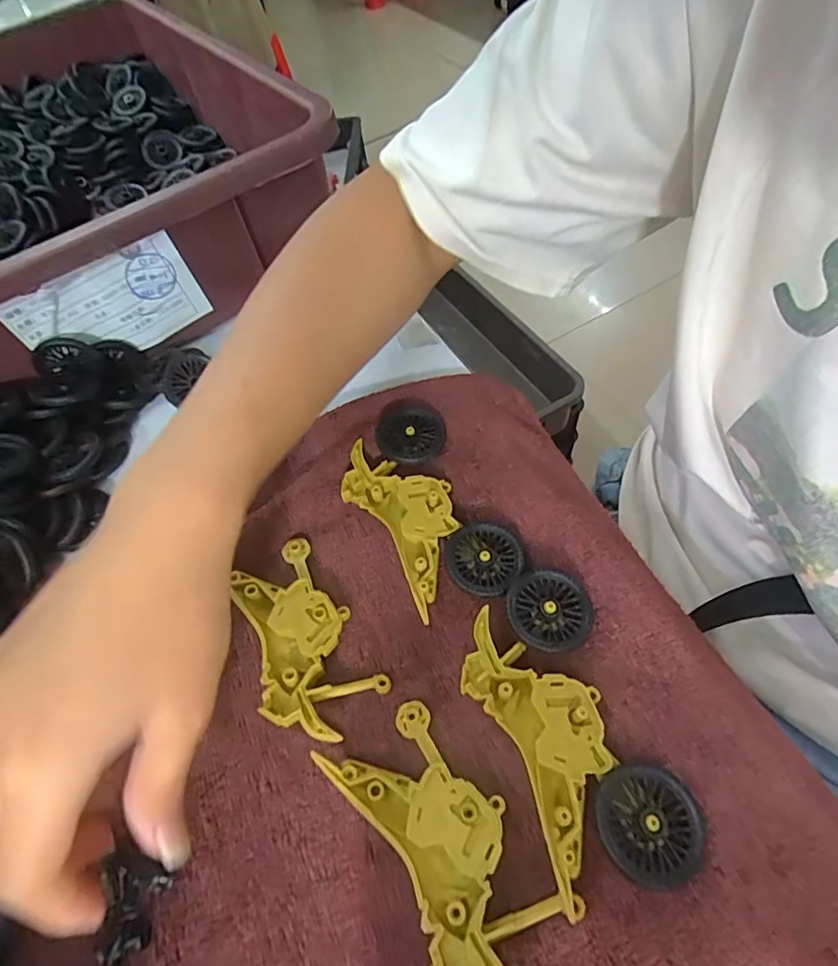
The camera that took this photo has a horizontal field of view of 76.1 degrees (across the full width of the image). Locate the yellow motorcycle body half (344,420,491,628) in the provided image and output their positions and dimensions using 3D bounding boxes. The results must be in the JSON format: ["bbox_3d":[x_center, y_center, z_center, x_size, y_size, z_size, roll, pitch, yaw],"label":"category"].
[{"bbox_3d":[-0.004,0.015,0.277,0.048,0.010,0.099,-28,57,-11],"label":"yellow motorcycle body half"}]

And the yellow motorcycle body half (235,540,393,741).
[{"bbox_3d":[-0.056,0.072,0.250,0.048,0.011,0.093,-31,57,-13],"label":"yellow motorcycle body half"}]

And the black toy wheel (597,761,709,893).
[{"bbox_3d":[0.085,0.125,0.198,0.037,0.009,0.037,-4,56,6],"label":"black toy wheel"}]

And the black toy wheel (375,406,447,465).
[{"bbox_3d":[-0.004,-0.029,0.305,0.037,0.008,0.040,-4,56,6],"label":"black toy wheel"}]

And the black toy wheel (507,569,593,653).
[{"bbox_3d":[0.059,0.058,0.242,0.035,0.010,0.035,-4,56,6],"label":"black toy wheel"}]

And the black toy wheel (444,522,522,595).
[{"bbox_3d":[0.032,0.037,0.261,0.035,0.007,0.037,-4,56,6],"label":"black toy wheel"}]

